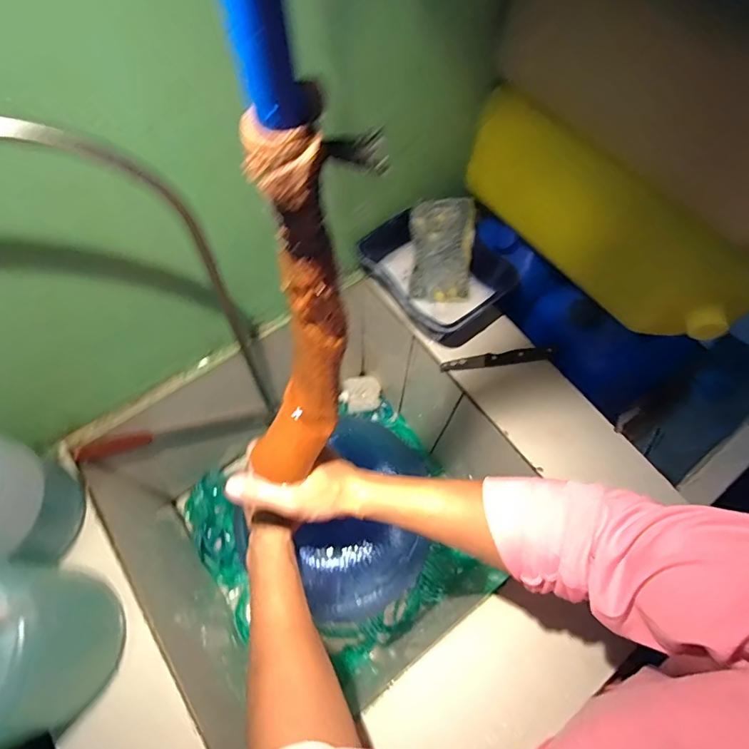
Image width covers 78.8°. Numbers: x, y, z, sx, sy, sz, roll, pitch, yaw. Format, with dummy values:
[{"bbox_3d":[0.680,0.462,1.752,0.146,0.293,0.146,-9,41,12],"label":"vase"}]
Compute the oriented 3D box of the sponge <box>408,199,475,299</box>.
[{"bbox_3d":[0.099,-0.183,0.676,0.088,0.023,0.143,3,100,16],"label":"sponge"}]

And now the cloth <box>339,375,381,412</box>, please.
[{"bbox_3d":[-0.030,0.042,0.984,0.084,0.031,0.067,-9,65,-6],"label":"cloth"}]

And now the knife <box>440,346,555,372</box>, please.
[{"bbox_3d":[0.184,-0.022,0.676,0.169,0.020,0.024,-9,65,-7],"label":"knife"}]

